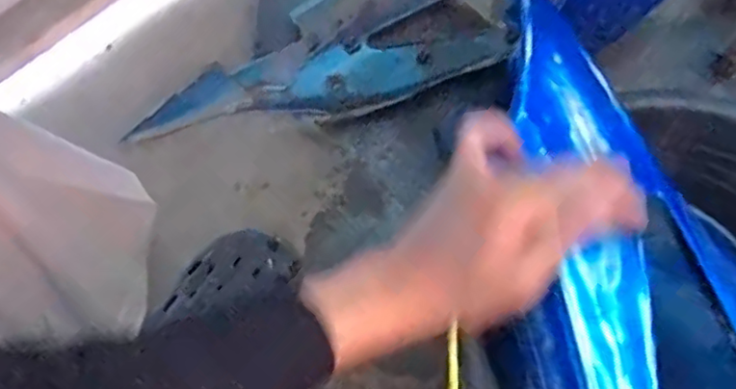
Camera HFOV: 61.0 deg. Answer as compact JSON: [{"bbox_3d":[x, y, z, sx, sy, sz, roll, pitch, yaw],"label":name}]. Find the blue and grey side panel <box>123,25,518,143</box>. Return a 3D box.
[{"bbox_3d":[-0.053,-0.145,0.760,0.463,0.044,0.102,-11,72,-2],"label":"blue and grey side panel"}]

